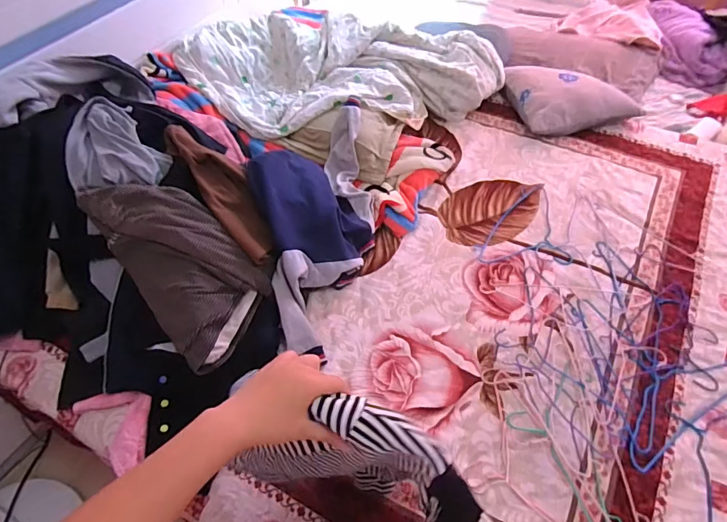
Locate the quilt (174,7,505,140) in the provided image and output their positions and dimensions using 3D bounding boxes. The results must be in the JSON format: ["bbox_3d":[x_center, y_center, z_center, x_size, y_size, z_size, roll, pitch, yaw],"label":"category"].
[{"bbox_3d":[-0.074,-0.726,1.655,1.121,0.208,0.656,-13,54,-9],"label":"quilt"}]

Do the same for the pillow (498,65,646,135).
[{"bbox_3d":[0.742,-0.609,1.654,0.371,0.121,0.357,-14,54,-10],"label":"pillow"}]

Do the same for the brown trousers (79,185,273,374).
[{"bbox_3d":[-0.425,-0.008,1.087,0.268,0.091,0.493,-37,89,-17],"label":"brown trousers"}]

